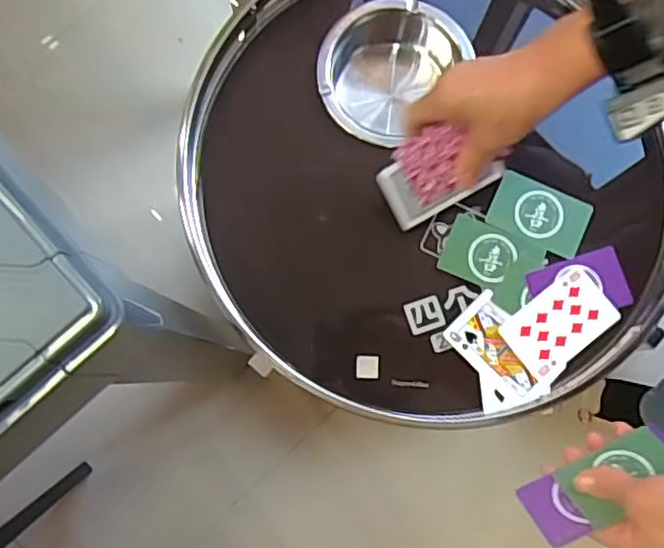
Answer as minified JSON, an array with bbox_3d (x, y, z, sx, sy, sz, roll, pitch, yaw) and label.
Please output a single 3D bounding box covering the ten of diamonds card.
[{"bbox_3d":[0.202,0.043,0.581,0.094,0.005,0.061,-37,81,-9],"label":"ten of diamonds card"}]

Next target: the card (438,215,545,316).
[{"bbox_3d":[0.142,-0.011,0.590,0.085,0.006,0.062,26,78,4],"label":"card"}]

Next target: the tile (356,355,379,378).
[{"bbox_3d":[0.032,0.080,0.571,0.020,0.005,0.020,5,78,-1],"label":"tile"}]

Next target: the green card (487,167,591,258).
[{"bbox_3d":[0.189,-0.056,0.598,0.087,0.005,0.055,23,78,3],"label":"green card"}]

